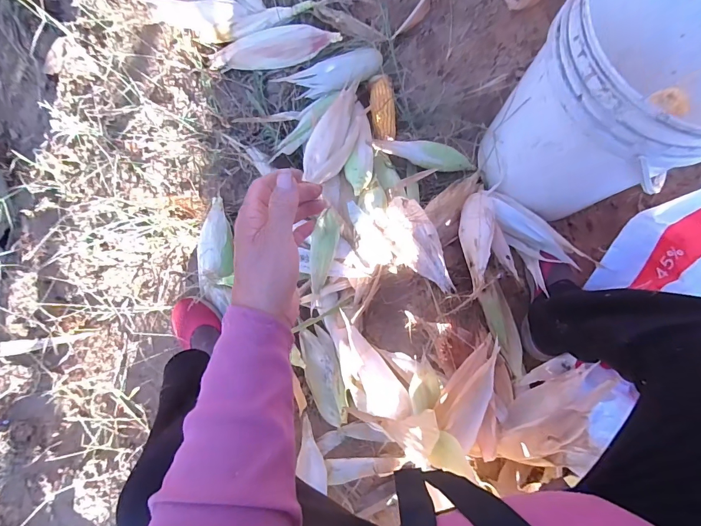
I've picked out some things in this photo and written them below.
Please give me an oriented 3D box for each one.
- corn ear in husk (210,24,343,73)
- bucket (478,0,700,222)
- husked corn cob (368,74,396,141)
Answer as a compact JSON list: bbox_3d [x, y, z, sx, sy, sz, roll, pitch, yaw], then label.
[{"bbox_3d":[-0.163,-0.456,0.791,0.282,0.063,0.071,-4,81,1],"label":"corn ear in husk"},{"bbox_3d":[0.428,-0.271,0.617,0.289,0.309,0.319,39,84,6],"label":"bucket"},{"bbox_3d":[0.072,-0.346,0.831,0.053,0.044,0.172,-6,81,0],"label":"husked corn cob"}]

